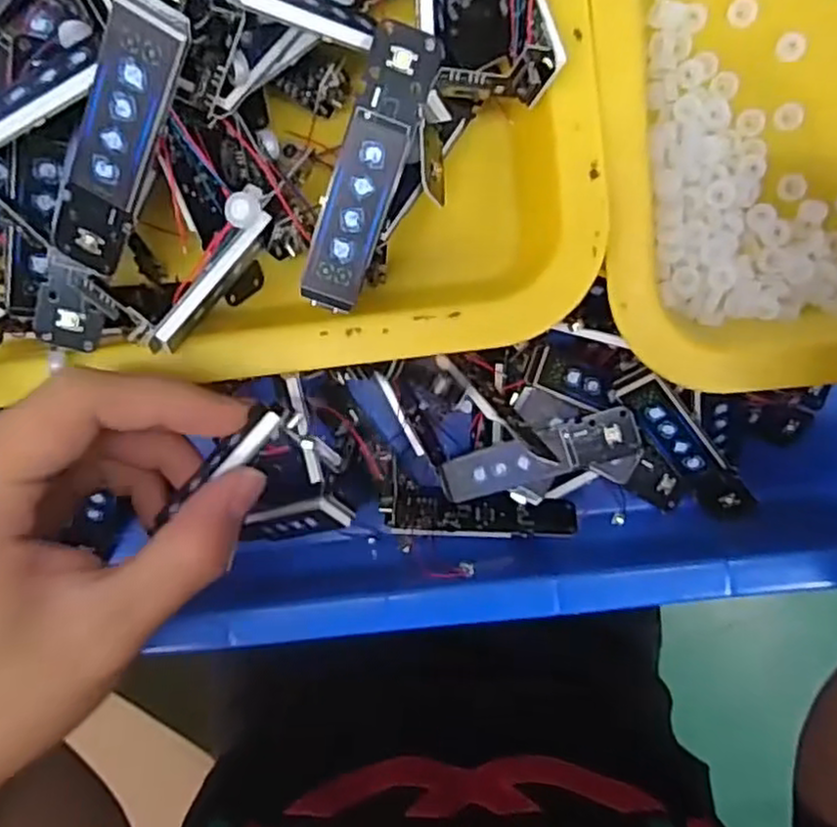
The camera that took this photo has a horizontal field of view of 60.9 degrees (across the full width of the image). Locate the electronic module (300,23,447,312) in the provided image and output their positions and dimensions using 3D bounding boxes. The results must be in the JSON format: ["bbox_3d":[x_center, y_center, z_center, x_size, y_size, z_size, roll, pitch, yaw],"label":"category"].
[{"bbox_3d":[-0.014,-0.068,0.202,0.018,0.007,0.078,18,97,0],"label":"electronic module"}]

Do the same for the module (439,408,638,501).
[{"bbox_3d":[0.047,0.017,0.279,0.077,0.004,0.018,-18,89,15],"label":"module"}]

